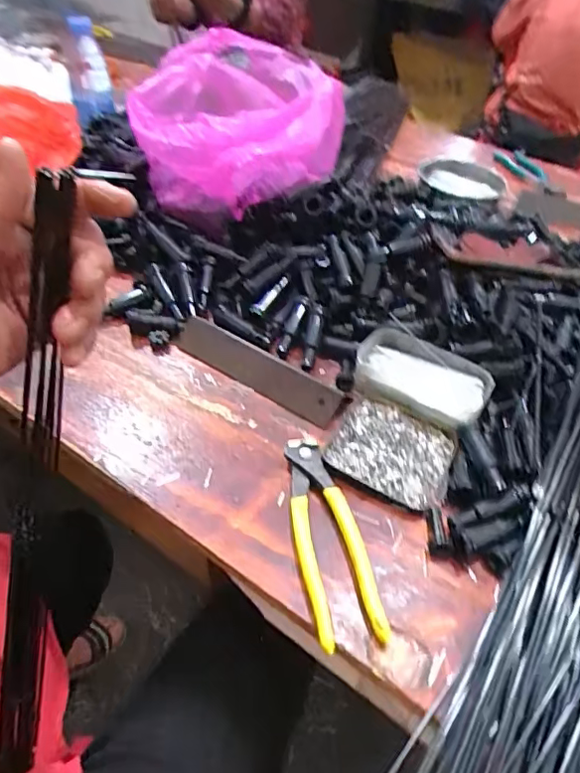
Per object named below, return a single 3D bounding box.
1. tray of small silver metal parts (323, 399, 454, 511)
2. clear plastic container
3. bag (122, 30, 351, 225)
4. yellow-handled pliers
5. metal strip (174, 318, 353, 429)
[{"bbox_3d":[0.087,0.056,0.486,0.098,0.013,0.090,20,47,17],"label":"tray of small silver metal parts"},{"bbox_3d":[0.123,-0.010,0.526,0.121,0.031,0.073,21,47,18],"label":"clear plastic container"},{"bbox_3d":[-0.068,-0.319,0.689,0.235,0.131,0.268,-10,46,-13],"label":"bag"},{"bbox_3d":[0.028,0.111,0.425,0.047,0.021,0.163,-7,45,-10],"label":"yellow-handled pliers"},{"bbox_3d":[-0.032,-0.016,0.540,0.182,0.010,0.038,28,81,20],"label":"metal strip"}]

